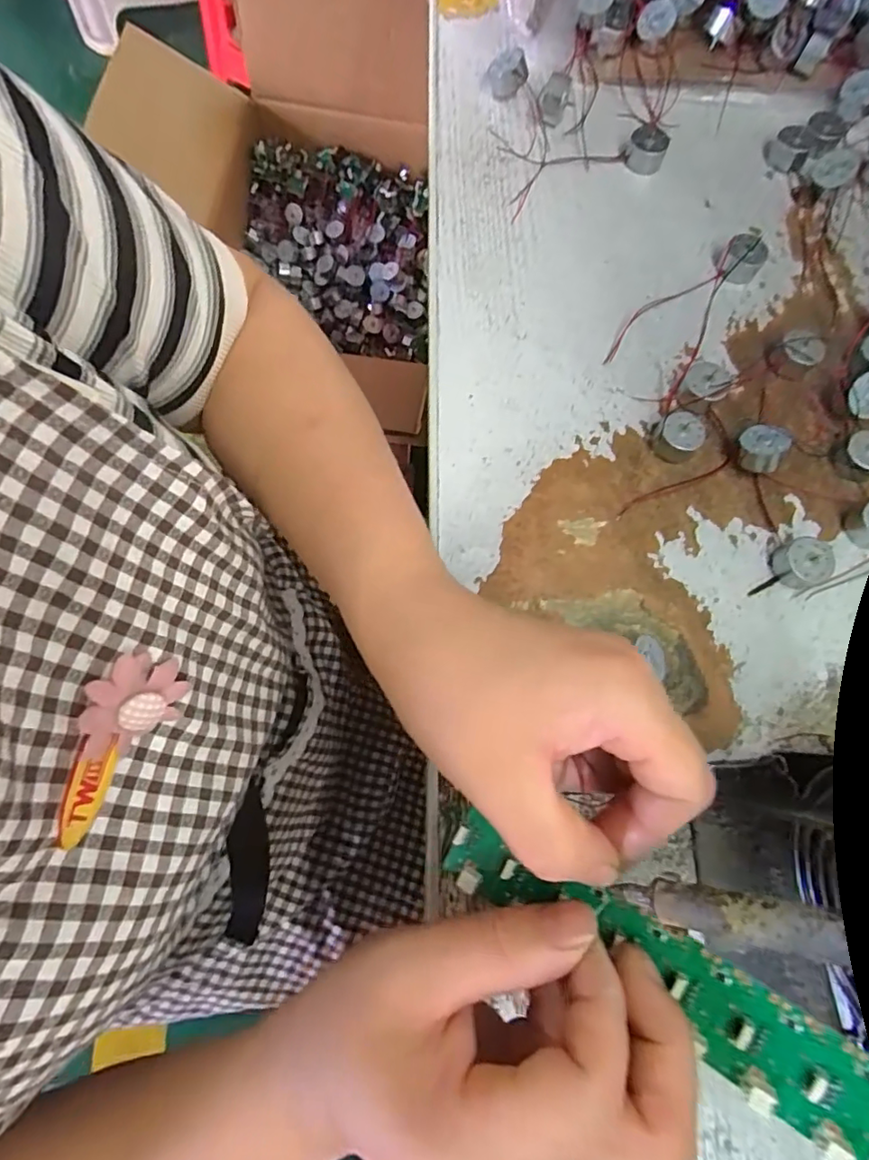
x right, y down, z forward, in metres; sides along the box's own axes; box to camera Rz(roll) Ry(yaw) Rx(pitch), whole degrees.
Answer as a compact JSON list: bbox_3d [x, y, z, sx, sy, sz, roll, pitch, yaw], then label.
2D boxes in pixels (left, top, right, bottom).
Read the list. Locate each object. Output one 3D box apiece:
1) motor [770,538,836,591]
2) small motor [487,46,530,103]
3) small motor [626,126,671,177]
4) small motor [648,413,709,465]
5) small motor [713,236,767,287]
[{"bbox_3d":[0.183,-0.008,0.270,0.021,0.016,0.023,0,75,0],"label":"motor"},{"bbox_3d":[0.047,-0.322,0.349,0.025,0.023,0.020,6,75,2],"label":"small motor"},{"bbox_3d":[0.131,-0.266,0.337,0.023,0.015,0.022,0,75,0],"label":"small motor"},{"bbox_3d":[0.128,-0.076,0.288,0.024,0.014,0.024,0,75,0],"label":"small motor"},{"bbox_3d":[0.177,-0.187,0.316,0.026,0.019,0.023,35,78,9],"label":"small motor"}]

